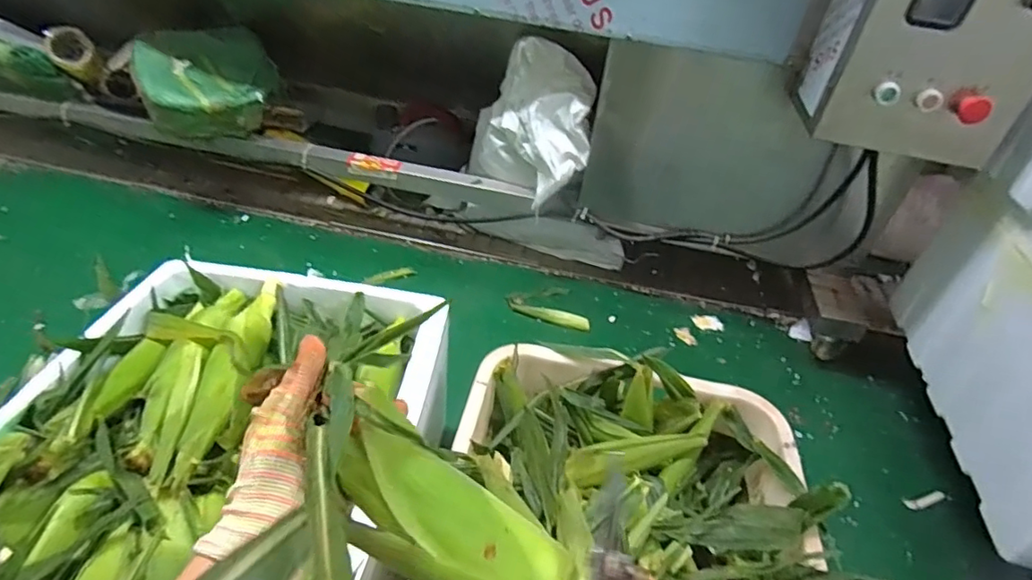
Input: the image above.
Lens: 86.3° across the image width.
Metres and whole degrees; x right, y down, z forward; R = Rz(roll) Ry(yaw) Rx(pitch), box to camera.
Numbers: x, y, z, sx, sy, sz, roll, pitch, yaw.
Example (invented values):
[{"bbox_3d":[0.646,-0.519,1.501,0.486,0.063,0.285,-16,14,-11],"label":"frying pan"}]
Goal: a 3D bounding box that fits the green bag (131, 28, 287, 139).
[{"bbox_3d":[-0.748,-0.498,1.354,0.308,0.204,0.229,-14,43,-23],"label":"green bag"}]

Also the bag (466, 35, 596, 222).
[{"bbox_3d":[0.031,-0.381,1.243,0.268,0.325,0.193,6,39,0],"label":"bag"}]

